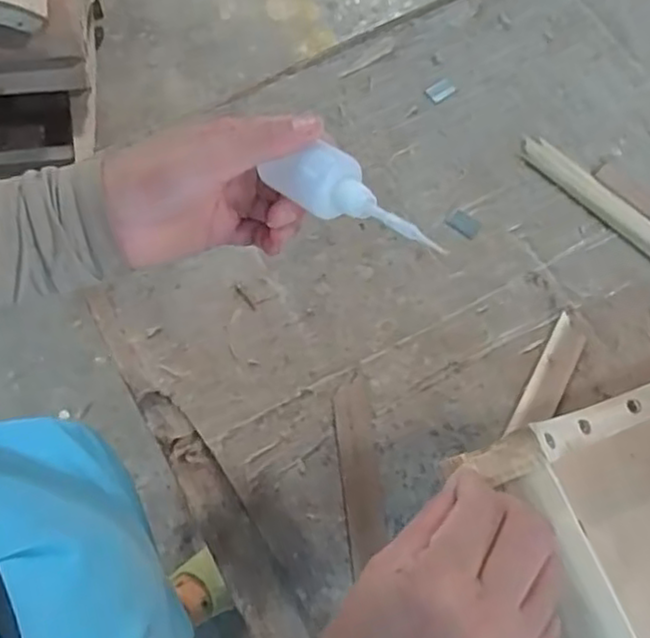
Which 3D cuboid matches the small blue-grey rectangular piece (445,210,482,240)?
[{"bbox_3d":[0.105,-0.072,0.519,0.024,0.004,0.016,38,74,11],"label":"small blue-grey rectangular piece"}]

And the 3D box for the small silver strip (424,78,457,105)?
[{"bbox_3d":[0.095,-0.187,0.563,0.024,0.004,0.015,-36,75,-13],"label":"small silver strip"}]

